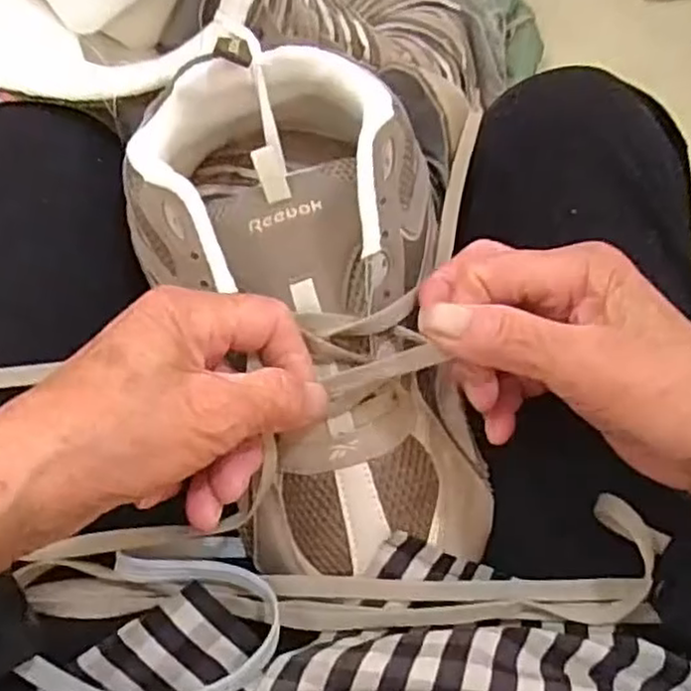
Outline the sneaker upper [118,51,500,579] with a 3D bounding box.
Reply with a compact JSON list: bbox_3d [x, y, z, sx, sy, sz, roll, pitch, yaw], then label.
[{"bbox_3d":[-0.012,-0.016,0.310,0.116,0.105,0.222,-19,84,-9],"label":"sneaker upper"}]

